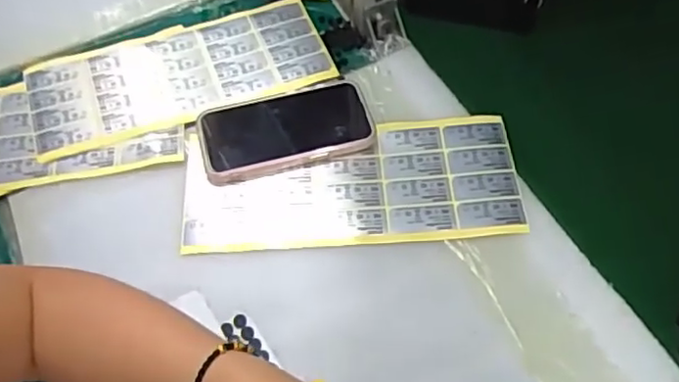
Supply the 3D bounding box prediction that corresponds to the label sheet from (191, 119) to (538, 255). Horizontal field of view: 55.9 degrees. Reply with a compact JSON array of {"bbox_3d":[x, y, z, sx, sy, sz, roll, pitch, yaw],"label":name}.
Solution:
[{"bbox_3d":[0.008,-0.008,0.541,0.277,0.007,0.118,-3,59,-1],"label":"label sheet"}]

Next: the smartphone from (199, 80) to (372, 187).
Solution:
[{"bbox_3d":[-0.047,-0.055,0.565,0.149,0.014,0.087,-13,57,-7],"label":"smartphone"}]

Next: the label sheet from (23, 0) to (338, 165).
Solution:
[{"bbox_3d":[-0.153,-0.112,0.614,0.276,0.009,0.125,-19,58,-10],"label":"label sheet"}]

